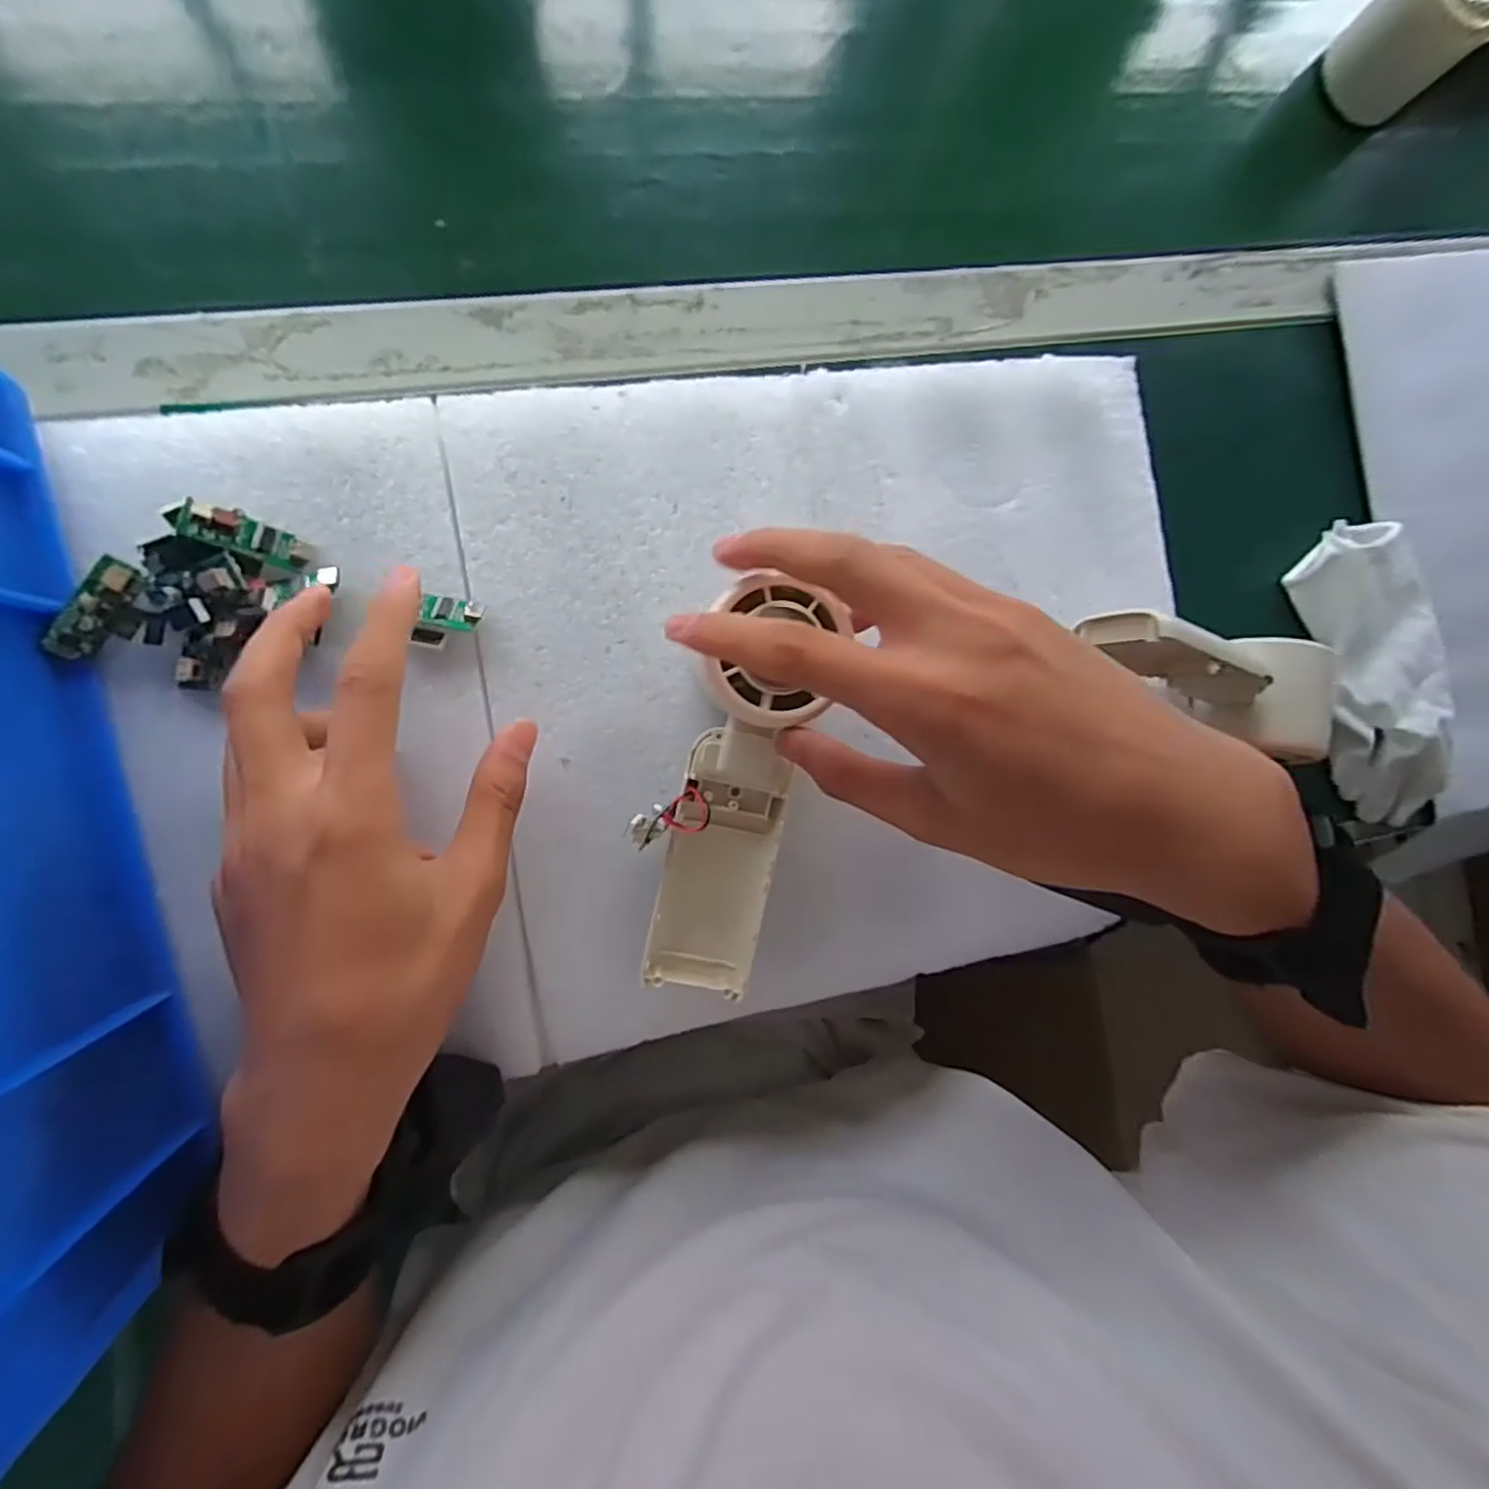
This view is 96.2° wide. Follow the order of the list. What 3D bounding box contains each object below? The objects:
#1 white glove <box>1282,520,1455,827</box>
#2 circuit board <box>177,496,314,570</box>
[{"bbox_3d":[0.344,-0.037,0.362,0.059,0.037,0.161,-11,88,-10],"label":"white glove"},{"bbox_3d":[-0.183,-0.077,0.247,0.039,0.006,0.014,17,83,-33],"label":"circuit board"}]

